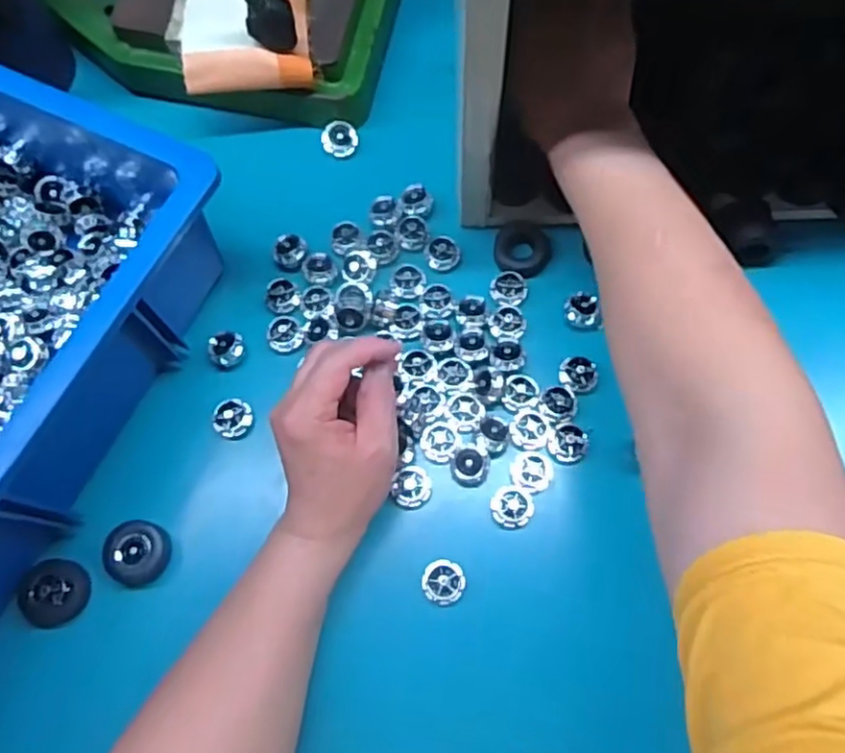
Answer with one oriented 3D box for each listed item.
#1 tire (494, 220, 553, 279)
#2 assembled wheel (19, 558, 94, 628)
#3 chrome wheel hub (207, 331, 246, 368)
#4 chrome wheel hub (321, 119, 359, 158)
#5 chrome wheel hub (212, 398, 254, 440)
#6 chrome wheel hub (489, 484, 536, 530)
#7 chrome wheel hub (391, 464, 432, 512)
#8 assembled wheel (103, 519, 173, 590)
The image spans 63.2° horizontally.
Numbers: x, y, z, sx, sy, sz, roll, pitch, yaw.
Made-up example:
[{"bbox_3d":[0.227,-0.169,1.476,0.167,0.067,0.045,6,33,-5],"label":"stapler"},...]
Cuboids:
[{"bbox_3d":[0.071,-0.090,0.483,0.039,0.008,0.040,0,74,1],"label":"tire"},{"bbox_3d":[-0.226,0.133,0.420,0.039,0.011,0.039,0,74,1],"label":"assembled wheel"},{"bbox_3d":[-0.134,-0.018,0.466,0.024,0.008,0.023,0,74,1],"label":"chrome wheel hub"},{"bbox_3d":[-0.063,-0.183,0.524,0.027,0.014,0.026,0,74,1],"label":"chrome wheel hub"},{"bbox_3d":[-0.126,0.028,0.457,0.025,0.005,0.026,0,74,1],"label":"chrome wheel hub"},{"bbox_3d":[0.057,0.082,0.431,0.027,0.012,0.026,0,74,1],"label":"chrome wheel hub"},{"bbox_3d":[-0.006,0.071,0.439,0.024,0.007,0.027,0,74,1],"label":"chrome wheel hub"},{"bbox_3d":[-0.179,0.111,0.430,0.035,0.016,0.040,-10,74,-2],"label":"assembled wheel"}]

